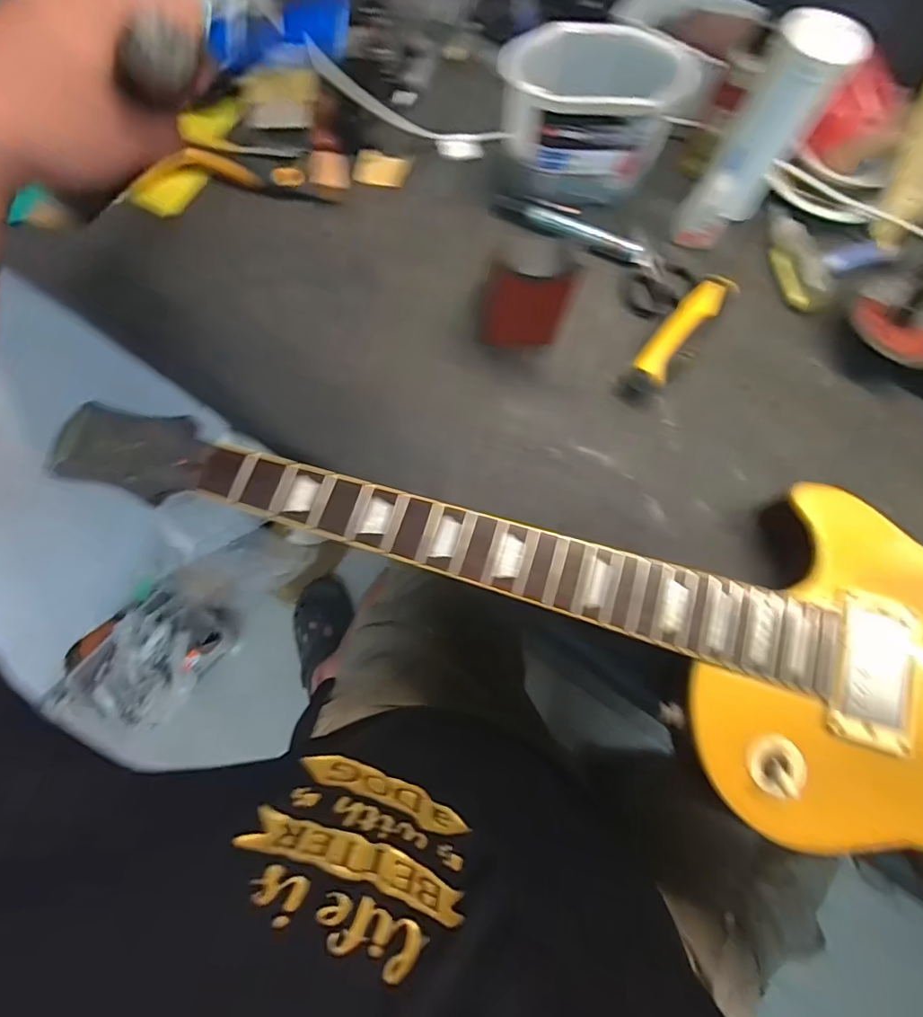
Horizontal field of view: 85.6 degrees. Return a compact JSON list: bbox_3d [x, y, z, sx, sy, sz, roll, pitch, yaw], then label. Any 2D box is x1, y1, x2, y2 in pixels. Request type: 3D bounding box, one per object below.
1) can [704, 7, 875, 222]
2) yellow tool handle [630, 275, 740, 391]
[{"bbox_3d":[0.252,-0.311,0.409,0.056,0.124,0.059,0,75,-1],"label":"can"},{"bbox_3d":[0.186,-0.150,0.423,0.030,0.030,0.123,39,77,9],"label":"yellow tool handle"}]

